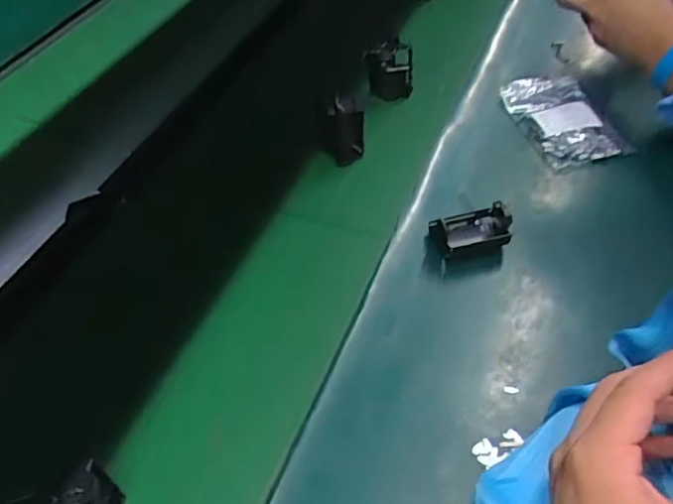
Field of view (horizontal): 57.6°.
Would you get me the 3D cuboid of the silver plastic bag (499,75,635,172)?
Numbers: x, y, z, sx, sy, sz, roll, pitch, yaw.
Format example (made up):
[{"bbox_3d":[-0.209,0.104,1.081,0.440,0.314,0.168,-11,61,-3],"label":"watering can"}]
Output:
[{"bbox_3d":[0.262,-0.151,0.709,0.095,0.029,0.141,-12,48,-9],"label":"silver plastic bag"}]

